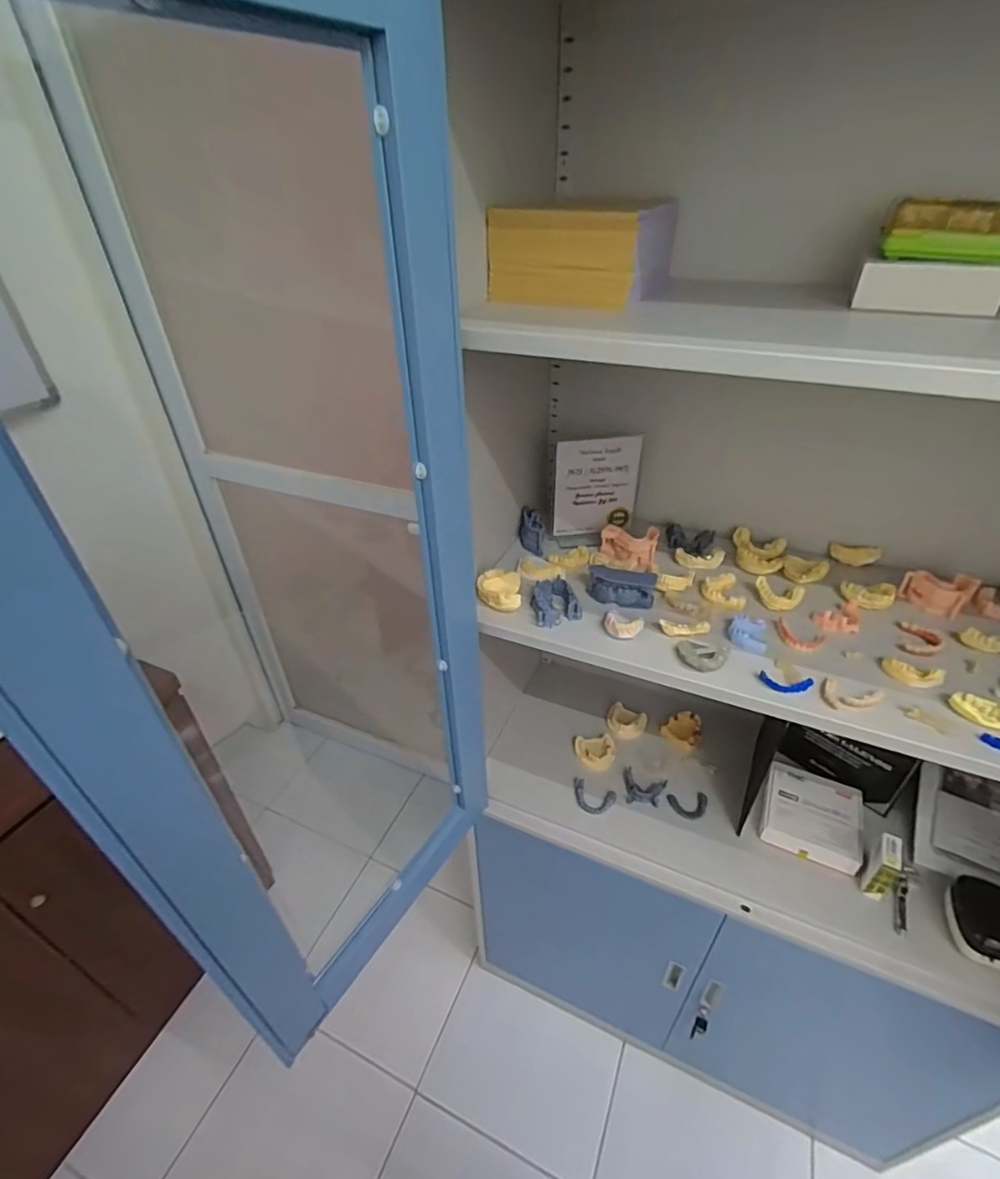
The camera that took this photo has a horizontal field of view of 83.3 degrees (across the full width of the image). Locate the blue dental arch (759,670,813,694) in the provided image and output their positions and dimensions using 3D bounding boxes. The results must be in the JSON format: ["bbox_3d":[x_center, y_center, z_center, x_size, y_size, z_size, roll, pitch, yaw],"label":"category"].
[{"bbox_3d":[0.337,0.110,0.661,0.056,0.013,0.022,14,39,20],"label":"blue dental arch"}]

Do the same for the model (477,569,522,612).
[{"bbox_3d":[-0.001,0.001,0.789,0.060,0.028,0.065,-1,37,0],"label":"model"}]

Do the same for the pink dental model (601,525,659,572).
[{"bbox_3d":[0.198,-0.068,0.869,0.086,0.040,0.051,11,38,16],"label":"pink dental model"}]

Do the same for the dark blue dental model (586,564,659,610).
[{"bbox_3d":[0.171,-0.004,0.793,0.092,0.041,0.034,11,38,16],"label":"dark blue dental model"}]

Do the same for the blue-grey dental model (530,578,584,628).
[{"bbox_3d":[0.076,0.014,0.778,0.066,0.030,0.087,-4,37,-4],"label":"blue-grey dental model"}]

